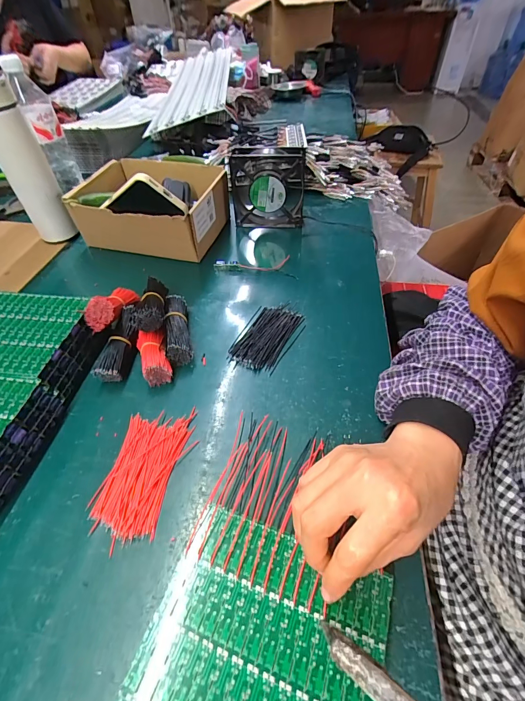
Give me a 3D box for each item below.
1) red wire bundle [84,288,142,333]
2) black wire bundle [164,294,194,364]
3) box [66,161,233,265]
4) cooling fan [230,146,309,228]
[{"bbox_3d":[-0.190,-0.061,0.433,0.035,0.034,0.107,-2,24,-1],"label":"red wire bundle"},{"bbox_3d":[-0.107,-0.031,0.429,0.028,0.032,0.101,-10,49,-8],"label":"black wire bundle"},{"bbox_3d":[-0.190,-0.255,0.561,0.224,0.128,0.196,11,49,11],"label":"box"},{"bbox_3d":[0.009,-0.273,0.579,0.122,0.122,0.035,4,48,5],"label":"cooling fan"}]

